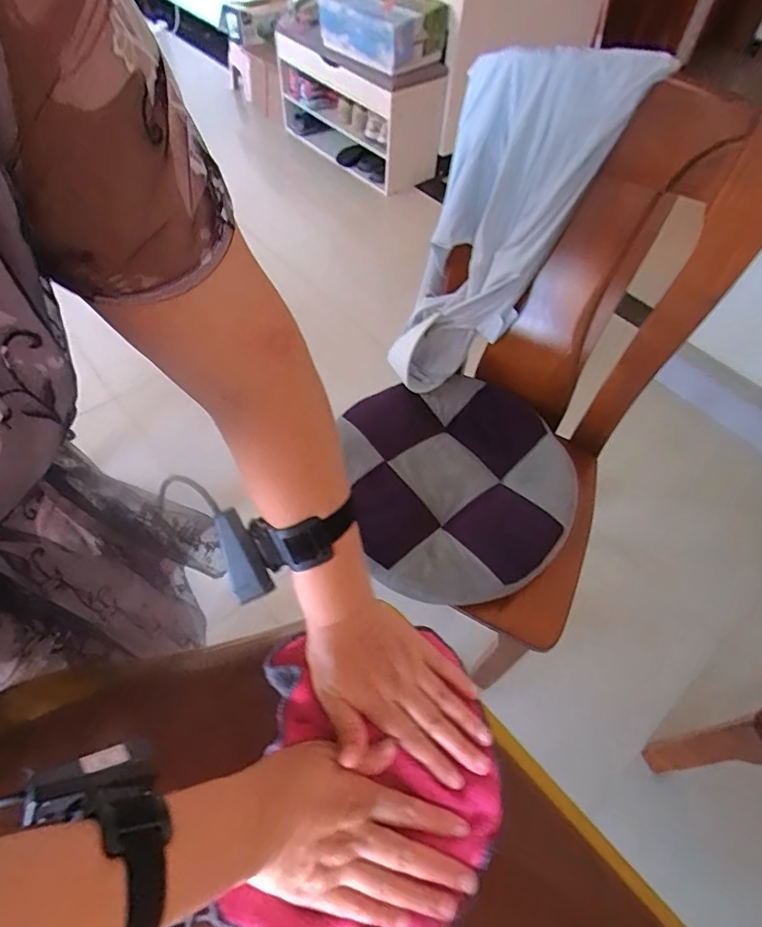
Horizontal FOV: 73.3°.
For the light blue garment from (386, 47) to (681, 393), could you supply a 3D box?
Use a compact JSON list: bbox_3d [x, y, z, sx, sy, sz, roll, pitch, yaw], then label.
[{"bbox_3d":[0.163,-0.354,0.830,0.133,0.574,0.214,-9,51,-37],"label":"light blue garment"}]

